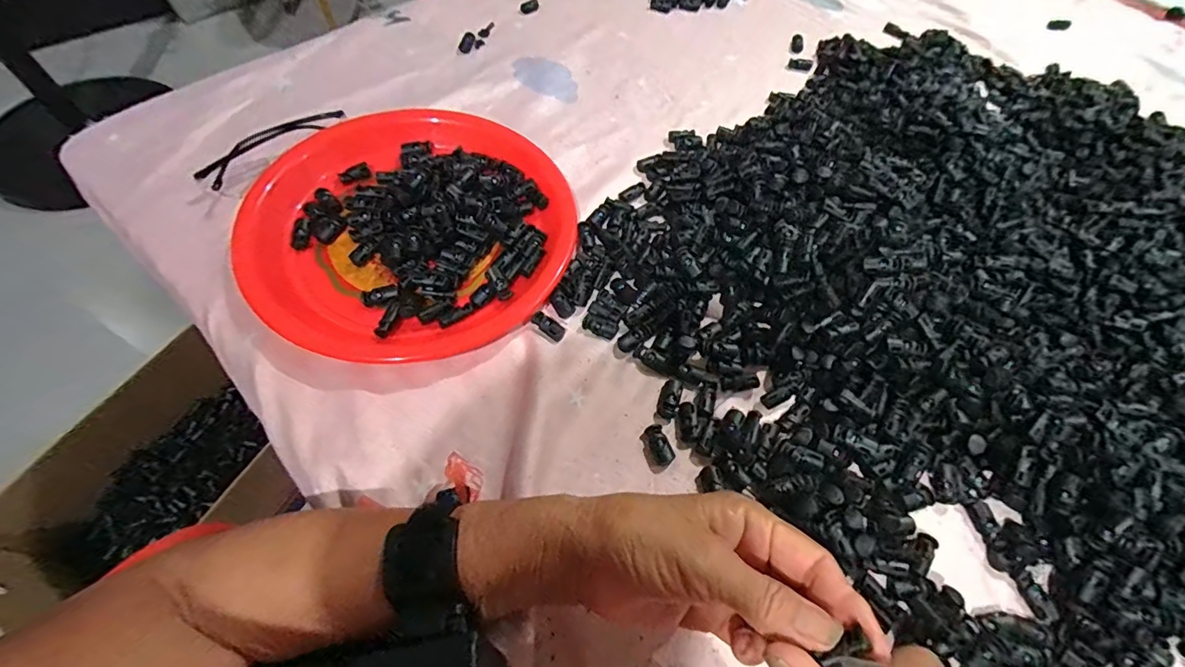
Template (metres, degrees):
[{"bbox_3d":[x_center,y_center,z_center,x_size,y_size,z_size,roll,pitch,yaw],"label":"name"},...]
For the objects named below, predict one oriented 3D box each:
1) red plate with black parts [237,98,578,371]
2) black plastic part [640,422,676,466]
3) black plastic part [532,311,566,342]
[{"bbox_3d":[-0.156,-0.097,0.428,0.273,0.036,0.255,1,61,-2],"label":"red plate with black parts"},{"bbox_3d":[0.046,0.077,0.347,0.015,0.008,0.027,-26,65,-16],"label":"black plastic part"},{"bbox_3d":[-0.033,-0.007,0.388,0.027,0.010,0.016,29,63,13],"label":"black plastic part"}]

